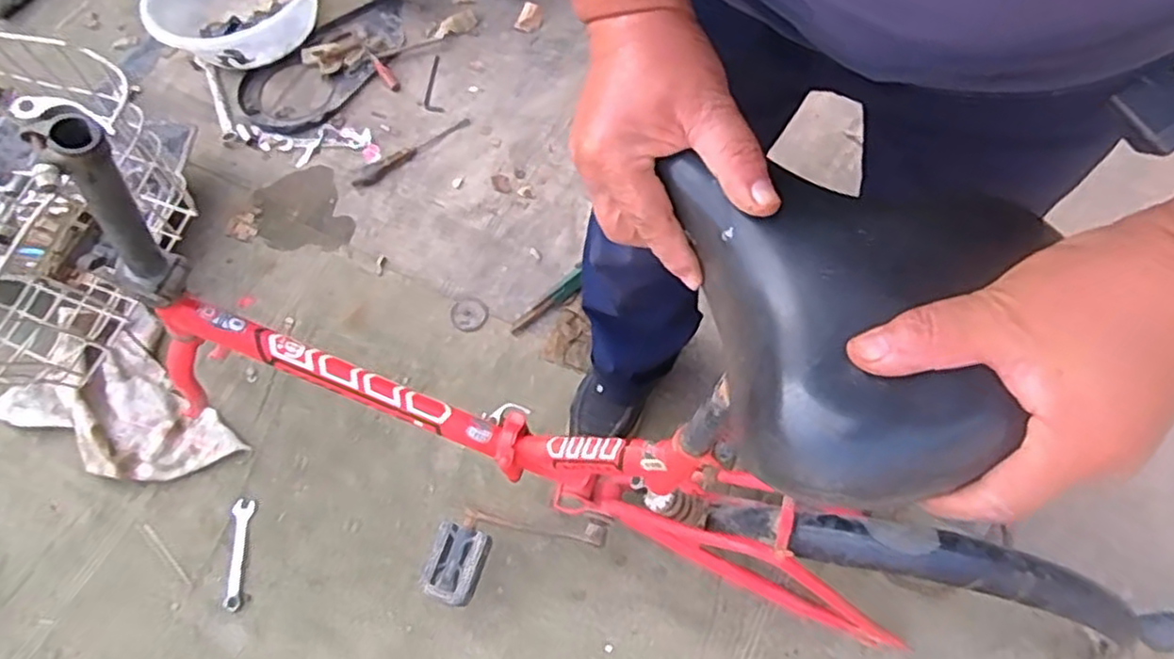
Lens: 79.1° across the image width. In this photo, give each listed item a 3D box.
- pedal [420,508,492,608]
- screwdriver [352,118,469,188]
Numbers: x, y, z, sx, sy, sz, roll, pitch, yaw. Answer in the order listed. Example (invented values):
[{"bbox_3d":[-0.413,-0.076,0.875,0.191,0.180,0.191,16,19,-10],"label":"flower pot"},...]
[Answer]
[{"bbox_3d":[-0.167,0.291,0.912,0.077,0.022,0.113,12,68,8],"label":"pedal"},{"bbox_3d":[-0.317,-0.319,1.295,0.240,0.021,0.025,-37,70,-13],"label":"screwdriver"}]

